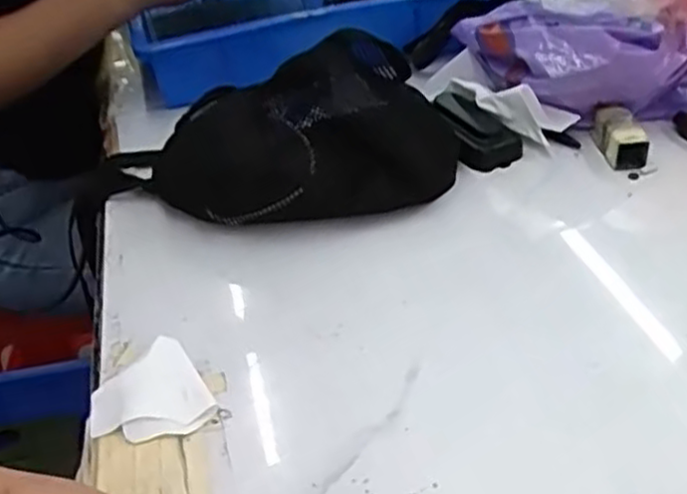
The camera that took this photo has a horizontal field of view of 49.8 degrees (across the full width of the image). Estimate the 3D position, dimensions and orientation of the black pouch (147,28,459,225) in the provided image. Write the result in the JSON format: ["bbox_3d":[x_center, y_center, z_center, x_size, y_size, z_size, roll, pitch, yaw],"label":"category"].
[{"bbox_3d":[-0.034,-0.089,0.574,0.241,0.098,0.108,-9,37,-7],"label":"black pouch"}]

